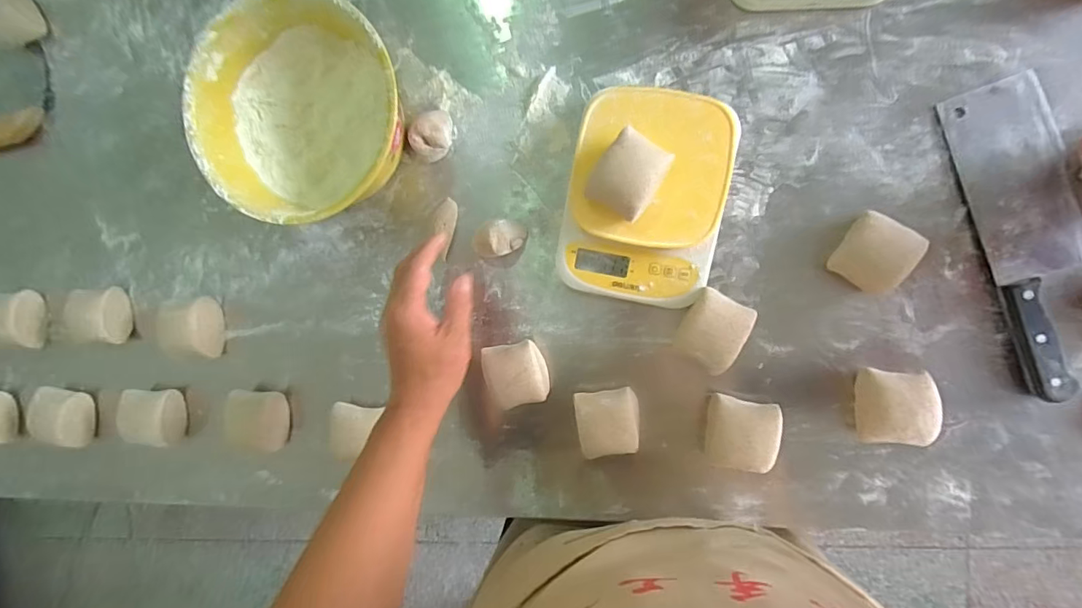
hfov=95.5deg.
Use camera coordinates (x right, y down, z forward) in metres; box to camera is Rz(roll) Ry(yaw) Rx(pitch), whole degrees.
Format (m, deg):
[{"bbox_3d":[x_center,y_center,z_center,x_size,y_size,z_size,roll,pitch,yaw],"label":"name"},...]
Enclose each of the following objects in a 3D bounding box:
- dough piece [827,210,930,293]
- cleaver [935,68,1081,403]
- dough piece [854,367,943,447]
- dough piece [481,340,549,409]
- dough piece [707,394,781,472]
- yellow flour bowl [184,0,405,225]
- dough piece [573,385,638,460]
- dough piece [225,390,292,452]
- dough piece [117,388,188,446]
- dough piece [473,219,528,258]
[{"bbox_3d":[0.303,-0.045,0.448,0.055,0.038,0.060,31,98,5],"label":"dough piece"},{"bbox_3d":[0.440,-0.061,0.434,0.082,0.022,0.277,-18,92,10],"label":"cleaver"},{"bbox_3d":[0.331,0.095,0.459,0.056,0.041,0.067,-3,94,9],"label":"dough piece"},{"bbox_3d":[-0.023,0.071,0.504,0.061,0.049,0.062,-11,93,9],"label":"dough piece"},{"bbox_3d":[0.195,0.126,0.476,0.061,0.039,0.068,5,95,8],"label":"dough piece"},{"bbox_3d":[-0.222,-0.180,0.488,0.196,0.094,0.197,1,94,9],"label":"yellow flour bowl"},{"bbox_3d":[0.069,0.118,0.495,0.060,0.046,0.062,-10,93,9],"label":"dough piece"},{"bbox_3d":[-0.316,0.130,0.556,0.052,0.044,0.067,13,96,8],"label":"dough piece"},{"bbox_3d":[-0.450,0.131,0.574,0.061,0.055,0.063,7,95,8],"label":"dough piece"},{"bbox_3d":[-0.044,-0.066,0.500,0.053,0.035,0.033,-13,92,9],"label":"dough piece"}]

